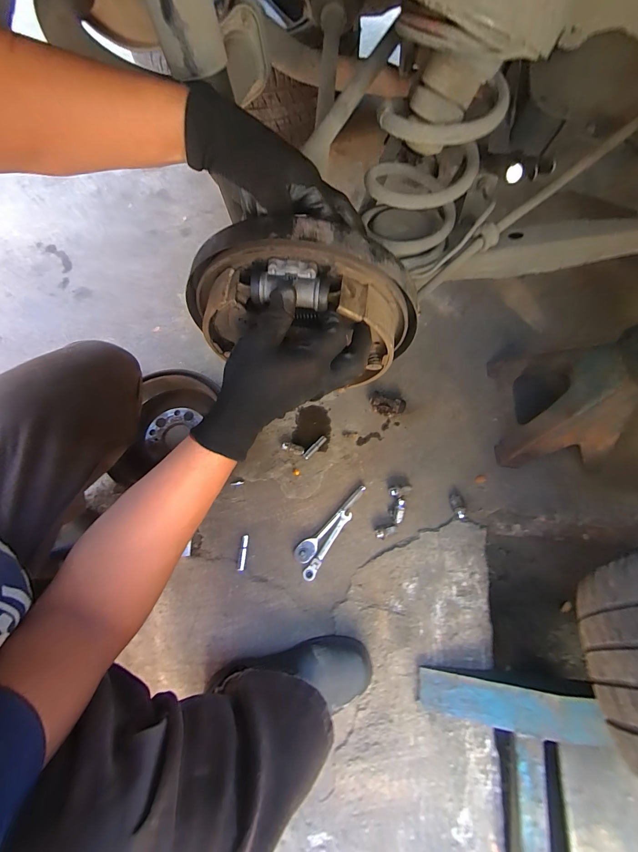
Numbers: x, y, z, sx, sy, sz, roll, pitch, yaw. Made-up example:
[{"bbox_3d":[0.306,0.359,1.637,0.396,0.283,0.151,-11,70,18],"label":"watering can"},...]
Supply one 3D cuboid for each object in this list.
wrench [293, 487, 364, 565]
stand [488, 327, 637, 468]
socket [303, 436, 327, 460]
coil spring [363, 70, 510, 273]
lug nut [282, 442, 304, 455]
[{"bbox_3d":[0.028,0.197,0.671,0.194,0.021,0.035,-42,76,-14],"label":"wrench"},{"bbox_3d":[0.479,-0.075,0.629,0.174,0.305,0.243,-4,71,-3],"label":"stand"},{"bbox_3d":[-0.008,0.046,0.723,0.014,0.018,0.065,40,75,12],"label":"socket"},{"bbox_3d":[0.122,-0.297,0.394,0.117,0.174,0.110,20,71,6],"label":"coil spring"},{"bbox_3d":[-0.056,0.049,0.724,0.050,0.022,0.017,15,71,4],"label":"lug nut"}]

